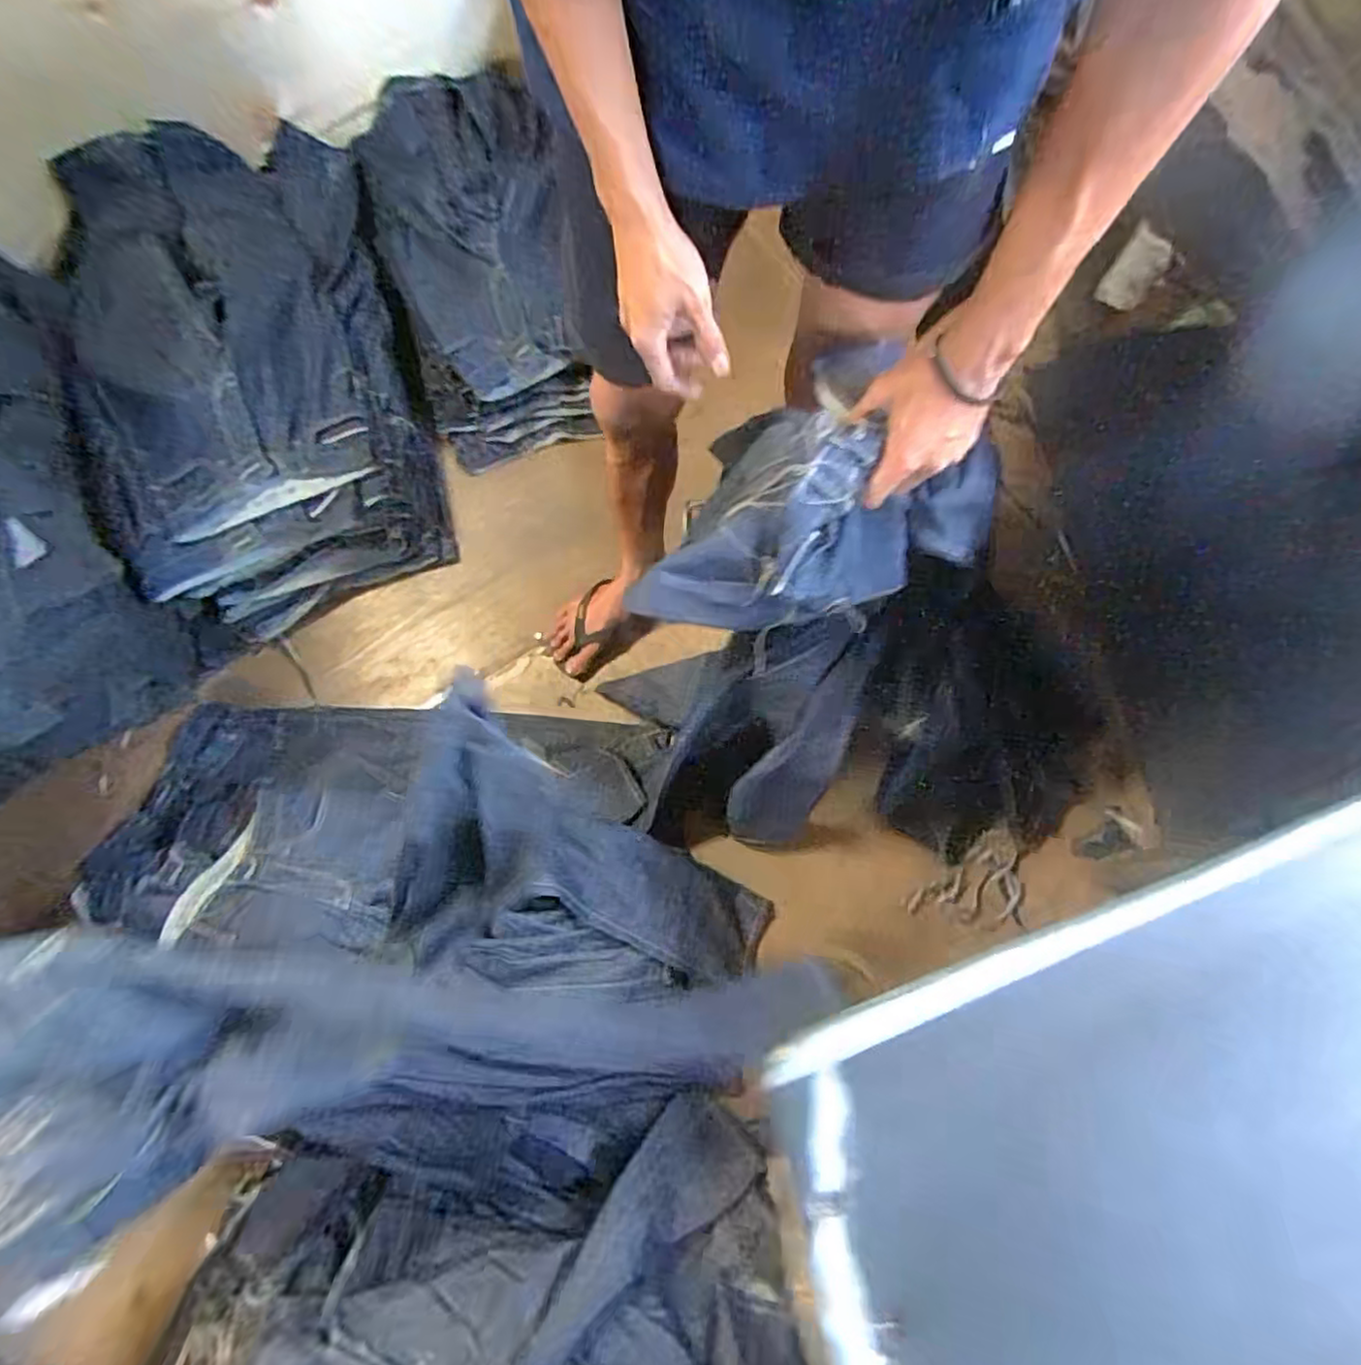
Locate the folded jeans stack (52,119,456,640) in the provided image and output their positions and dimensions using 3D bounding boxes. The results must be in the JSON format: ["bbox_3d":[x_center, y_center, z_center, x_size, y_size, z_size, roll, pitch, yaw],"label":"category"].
[{"bbox_3d":[-0.753,-0.567,1.233,0.480,0.253,0.876,-19,75,-4],"label":"folded jeans stack"}]

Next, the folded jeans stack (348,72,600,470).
[{"bbox_3d":[-0.384,-0.798,1.289,0.337,0.255,0.748,-17,75,-4],"label":"folded jeans stack"}]

